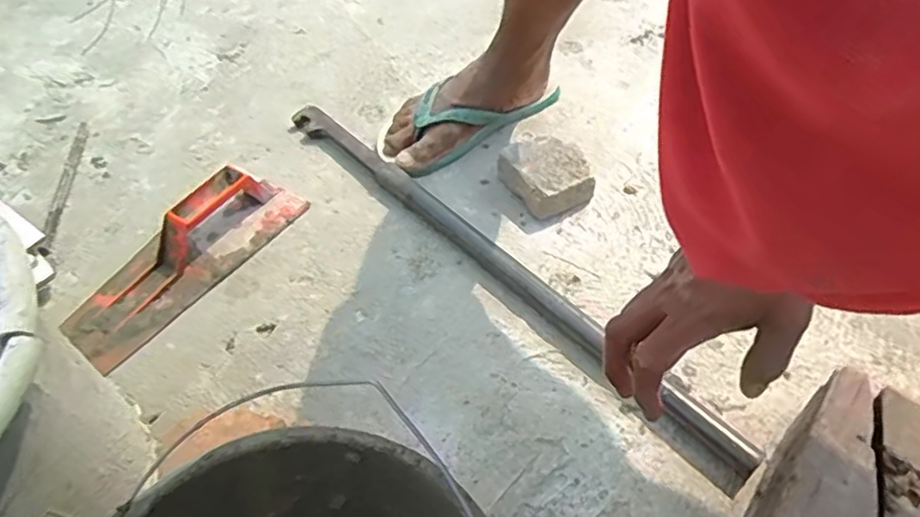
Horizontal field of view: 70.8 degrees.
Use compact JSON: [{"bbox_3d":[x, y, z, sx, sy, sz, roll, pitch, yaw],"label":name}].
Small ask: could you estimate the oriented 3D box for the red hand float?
[{"bbox_3d":[-0.242,-0.012,0.555,0.083,0.045,0.217,26,54,22],"label":"red hand float"}]

